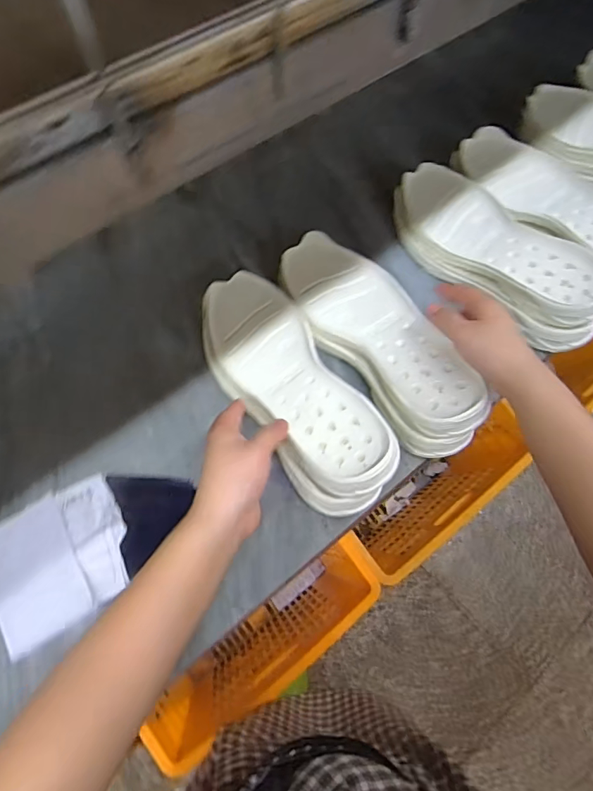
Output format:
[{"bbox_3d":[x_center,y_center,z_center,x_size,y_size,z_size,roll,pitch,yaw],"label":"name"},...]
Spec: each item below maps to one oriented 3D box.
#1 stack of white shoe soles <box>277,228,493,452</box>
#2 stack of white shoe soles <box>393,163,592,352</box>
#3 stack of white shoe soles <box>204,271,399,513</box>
[{"bbox_3d":[0.095,-0.072,0.527,0.108,0.058,0.309,-27,63,-13],"label":"stack of white shoe soles"},{"bbox_3d":[0.251,-0.183,0.587,0.123,0.076,0.302,-33,69,-14],"label":"stack of white shoe soles"},{"bbox_3d":[-0.011,-0.013,0.504,0.110,0.056,0.302,-28,60,-13],"label":"stack of white shoe soles"}]

